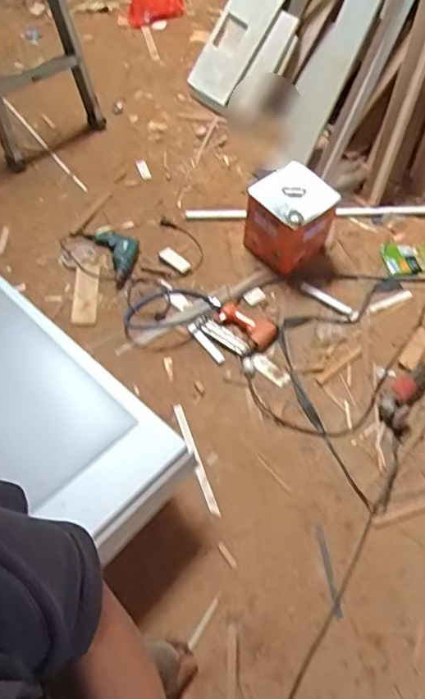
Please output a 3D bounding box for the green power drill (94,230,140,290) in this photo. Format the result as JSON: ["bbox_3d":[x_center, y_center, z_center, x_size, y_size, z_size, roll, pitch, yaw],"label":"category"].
[{"bbox_3d":[-0.322,-0.340,1.871,0.120,0.063,0.264,-21,61,-14],"label":"green power drill"}]

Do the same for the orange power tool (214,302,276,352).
[{"bbox_3d":[0.112,-0.086,1.721,0.100,0.051,0.203,-39,67,-22],"label":"orange power tool"}]

